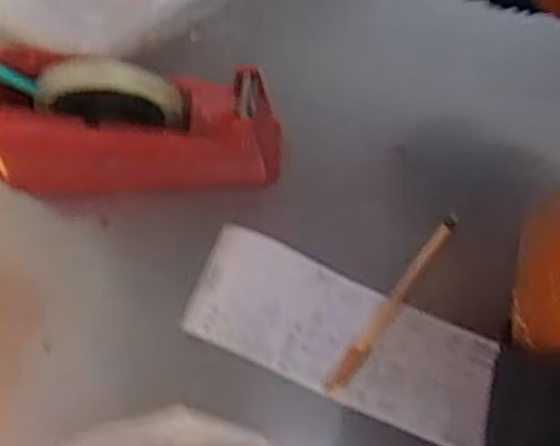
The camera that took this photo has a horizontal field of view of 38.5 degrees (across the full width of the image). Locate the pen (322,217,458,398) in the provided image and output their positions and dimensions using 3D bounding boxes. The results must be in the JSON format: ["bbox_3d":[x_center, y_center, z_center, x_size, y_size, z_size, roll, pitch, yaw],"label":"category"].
[{"bbox_3d":[0.078,0.055,0.556,0.014,0.008,0.149,34,76,10],"label":"pen"}]

